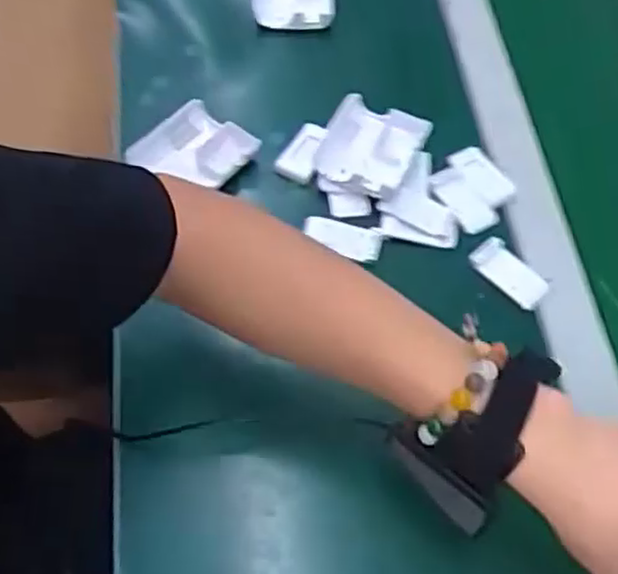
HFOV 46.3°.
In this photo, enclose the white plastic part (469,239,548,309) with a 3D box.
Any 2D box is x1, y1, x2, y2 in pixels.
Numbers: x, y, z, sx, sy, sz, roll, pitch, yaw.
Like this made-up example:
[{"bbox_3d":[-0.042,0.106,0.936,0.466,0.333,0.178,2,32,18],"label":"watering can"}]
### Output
[{"bbox_3d":[0.145,-0.011,0.523,0.027,0.006,0.057,-38,70,-22],"label":"white plastic part"}]

